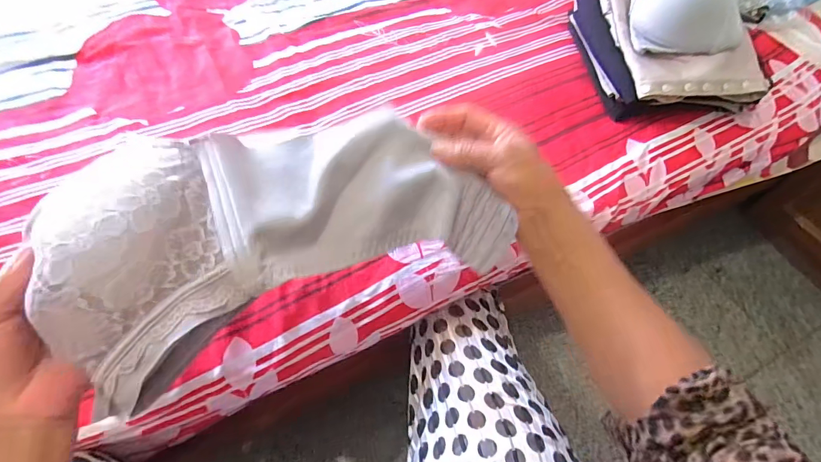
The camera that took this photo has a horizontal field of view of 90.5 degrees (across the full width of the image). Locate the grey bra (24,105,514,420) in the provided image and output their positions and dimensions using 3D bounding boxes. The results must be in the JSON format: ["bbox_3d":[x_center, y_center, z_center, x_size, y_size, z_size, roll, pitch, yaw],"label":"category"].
[{"bbox_3d":[-0.079,-0.006,0.313,0.318,0.076,0.138,-14,60,-24],"label":"grey bra"}]

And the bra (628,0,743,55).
[{"bbox_3d":[0.405,-0.346,0.604,0.129,0.073,0.171,8,58,1],"label":"bra"}]

